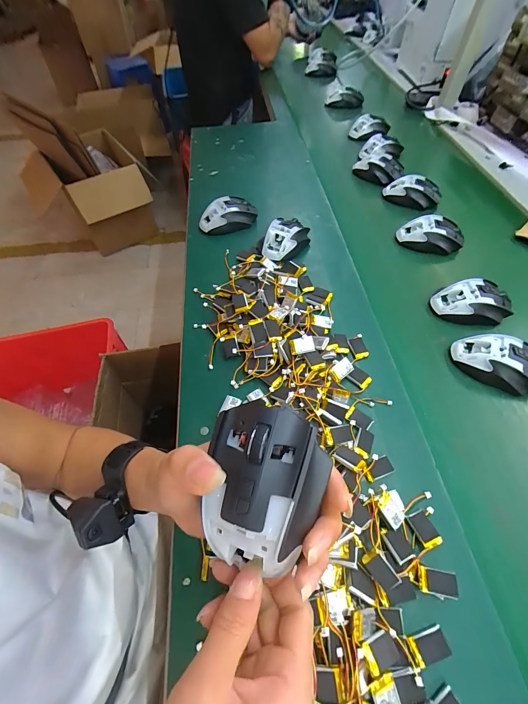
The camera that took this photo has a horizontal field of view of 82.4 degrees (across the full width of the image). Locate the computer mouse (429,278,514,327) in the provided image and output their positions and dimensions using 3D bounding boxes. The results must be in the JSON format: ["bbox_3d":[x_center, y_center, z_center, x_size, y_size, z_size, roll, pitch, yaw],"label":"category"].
[{"bbox_3d":[0.325,-0.077,0.472,0.111,0.045,0.068,-2,57,0],"label":"computer mouse"}]

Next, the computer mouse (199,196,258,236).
[{"bbox_3d":[-0.071,-0.272,0.600,0.115,0.044,0.071,-5,57,-3],"label":"computer mouse"}]

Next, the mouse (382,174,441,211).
[{"bbox_3d":[0.314,-0.339,0.639,0.111,0.045,0.047,25,60,16],"label":"mouse"}]

